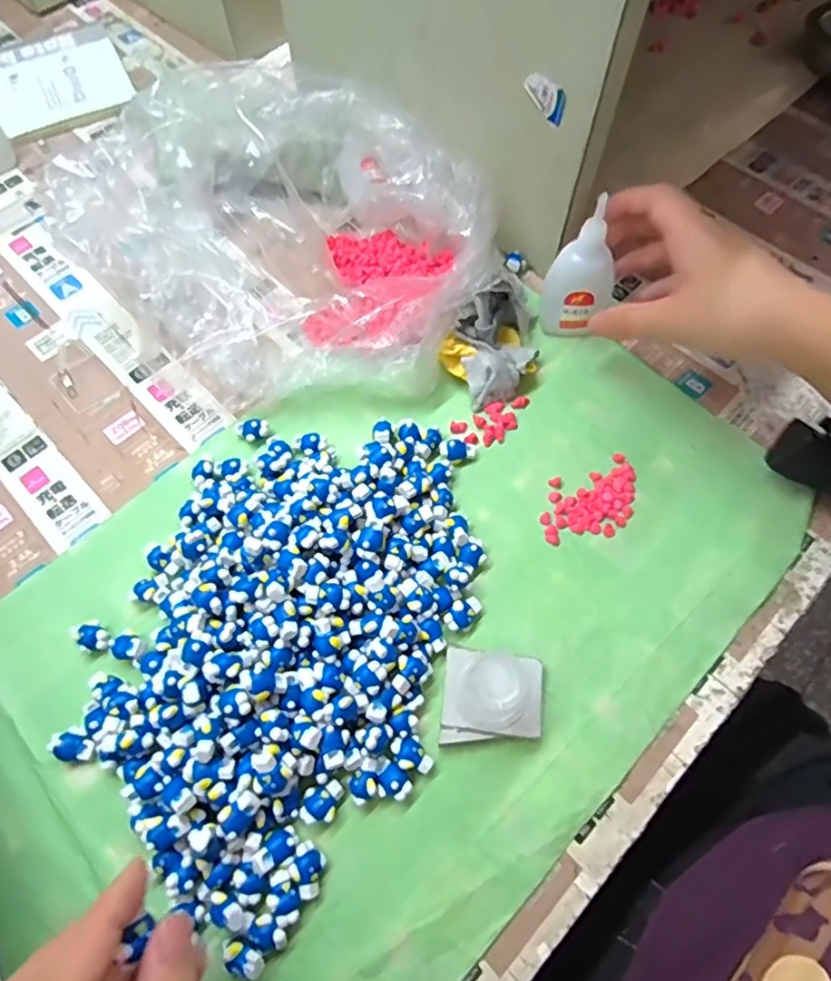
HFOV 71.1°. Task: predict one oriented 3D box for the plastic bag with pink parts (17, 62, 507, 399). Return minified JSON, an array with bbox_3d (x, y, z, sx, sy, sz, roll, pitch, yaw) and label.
[{"bbox_3d":[-0.079,-0.166,0.384,0.237,0.092,0.214,23,68,11],"label":"plastic bag with pink parts"}]

